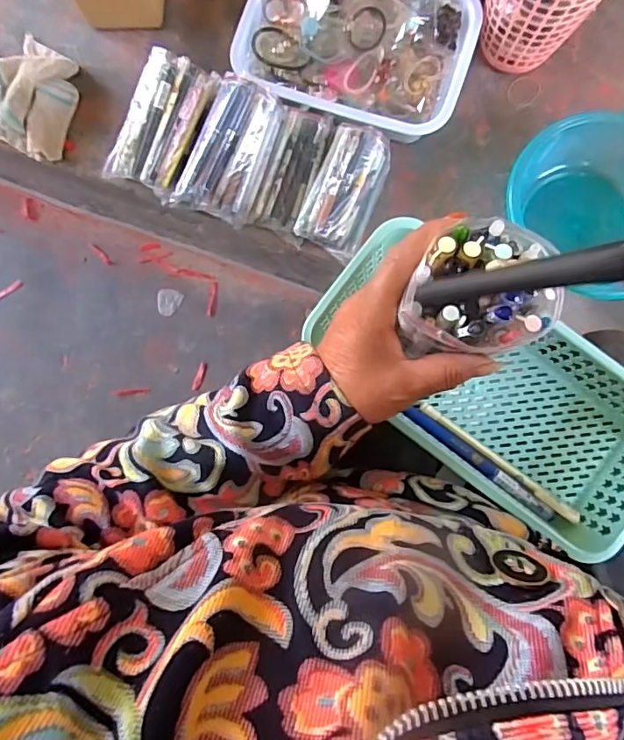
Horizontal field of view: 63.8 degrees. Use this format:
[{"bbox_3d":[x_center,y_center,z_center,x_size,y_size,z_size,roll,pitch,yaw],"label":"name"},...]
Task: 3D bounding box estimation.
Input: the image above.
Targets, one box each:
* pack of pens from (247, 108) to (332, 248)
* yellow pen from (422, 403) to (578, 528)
[{"bbox_3d":[-0.024,-0.254,0.647,0.066,0.026,0.157,20,95,2],"label":"pack of pens"},{"bbox_3d":[0.143,0.071,0.383,0.143,0.005,0.010,38,83,4],"label":"yellow pen"}]

